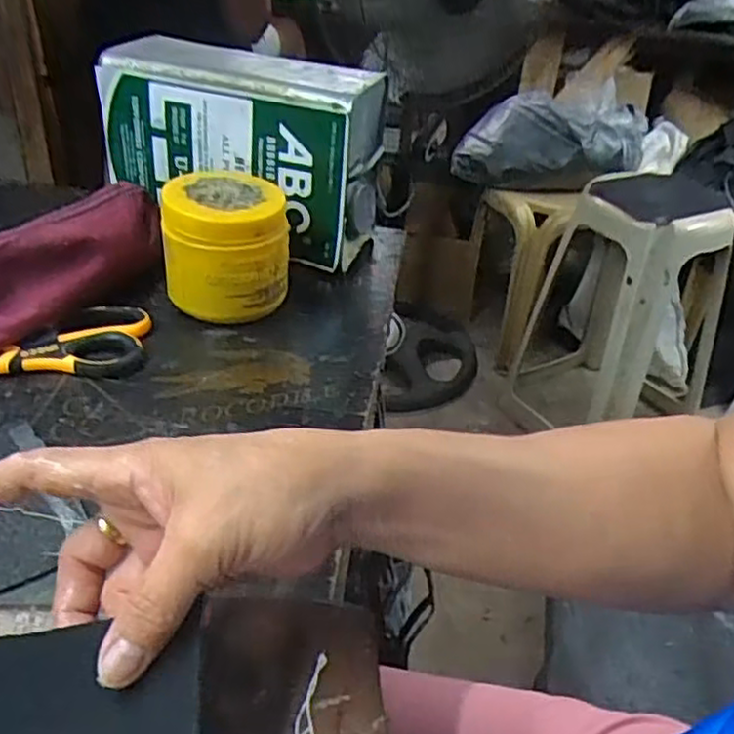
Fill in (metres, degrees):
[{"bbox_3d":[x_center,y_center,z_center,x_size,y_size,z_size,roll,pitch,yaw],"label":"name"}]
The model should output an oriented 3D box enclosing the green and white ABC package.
[{"bbox_3d":[-0.113,-0.190,0.642,0.233,0.155,0.095,13,36,12],"label":"green and white ABC package"}]

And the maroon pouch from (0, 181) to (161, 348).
[{"bbox_3d":[-0.224,-0.084,0.540,0.058,0.056,0.224,15,36,15],"label":"maroon pouch"}]

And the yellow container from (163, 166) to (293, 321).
[{"bbox_3d":[-0.109,-0.092,0.559,0.093,0.095,0.086,0,35,-7],"label":"yellow container"}]

